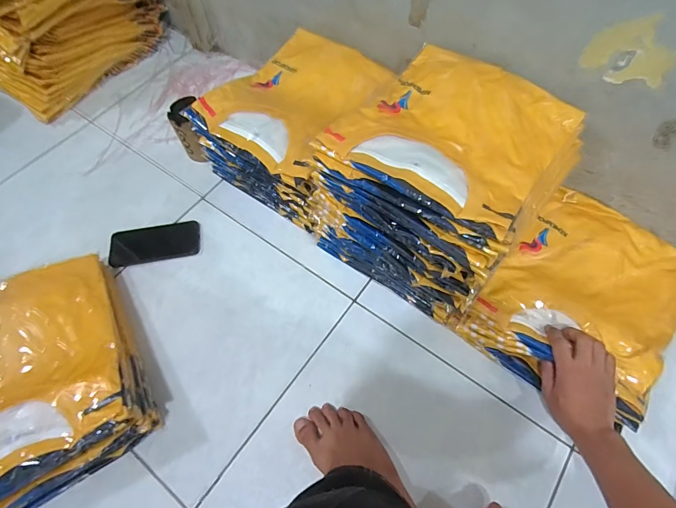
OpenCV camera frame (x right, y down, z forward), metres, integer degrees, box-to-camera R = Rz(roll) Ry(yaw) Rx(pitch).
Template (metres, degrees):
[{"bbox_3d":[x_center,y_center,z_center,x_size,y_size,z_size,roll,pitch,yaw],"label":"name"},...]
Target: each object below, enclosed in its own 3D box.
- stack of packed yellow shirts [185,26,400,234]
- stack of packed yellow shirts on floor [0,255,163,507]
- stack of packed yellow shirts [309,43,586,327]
[{"bbox_3d":[-0.067,-0.256,0.742,0.285,0.231,0.314,35,68,18],"label":"stack of packed yellow shirts"},{"bbox_3d":[-0.475,0.187,0.568,0.287,0.089,0.339,-27,65,-13],"label":"stack of packed yellow shirts on floor"},{"bbox_3d":[0.169,-0.115,0.628,0.298,0.261,0.328,36,69,18],"label":"stack of packed yellow shirts"}]

